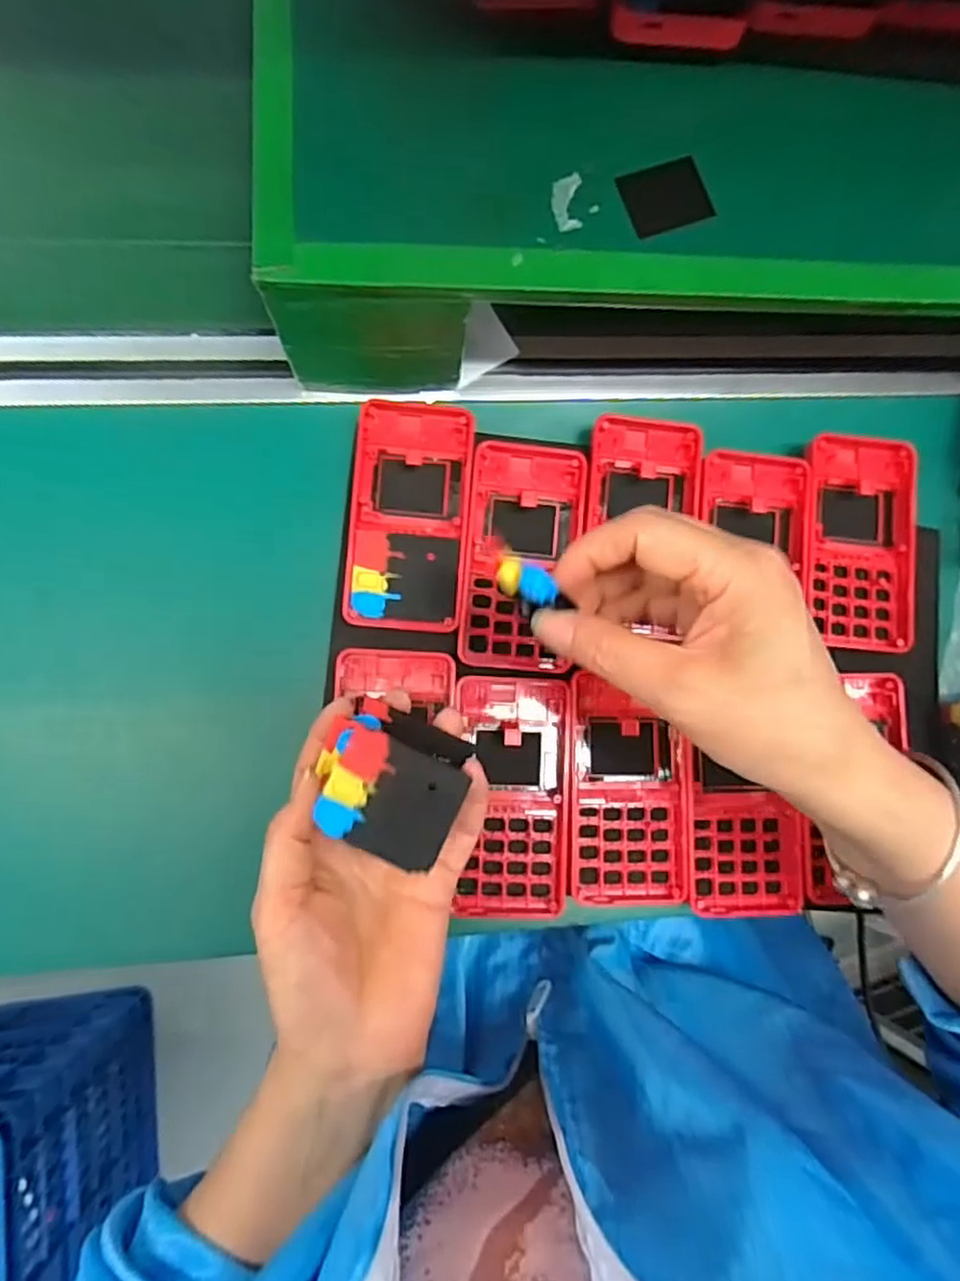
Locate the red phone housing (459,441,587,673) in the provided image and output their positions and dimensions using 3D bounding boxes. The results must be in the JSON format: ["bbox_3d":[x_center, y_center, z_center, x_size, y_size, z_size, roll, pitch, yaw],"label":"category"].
[{"bbox_3d":[0.024,-0.047,0.377,0.062,0.009,0.123,5,83,-5],"label":"red phone housing"}]

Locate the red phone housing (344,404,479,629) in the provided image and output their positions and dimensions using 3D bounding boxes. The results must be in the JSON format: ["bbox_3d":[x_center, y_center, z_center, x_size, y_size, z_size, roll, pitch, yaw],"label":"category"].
[{"bbox_3d":[-0.038,-0.068,0.374,0.062,0.011,0.123,5,83,-5],"label":"red phone housing"}]

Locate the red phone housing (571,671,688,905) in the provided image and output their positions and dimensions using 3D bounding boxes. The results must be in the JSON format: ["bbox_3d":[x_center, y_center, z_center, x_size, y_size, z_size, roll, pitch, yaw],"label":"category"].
[{"bbox_3d":[0.078,0.081,0.372,0.059,0.007,0.114,1,83,-5],"label":"red phone housing"}]

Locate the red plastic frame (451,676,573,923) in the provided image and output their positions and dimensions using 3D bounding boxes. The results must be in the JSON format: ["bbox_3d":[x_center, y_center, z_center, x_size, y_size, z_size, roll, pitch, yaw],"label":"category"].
[{"bbox_3d":[0.018,0.081,0.366,0.057,0.007,0.121,1,83,-5],"label":"red plastic frame"}]

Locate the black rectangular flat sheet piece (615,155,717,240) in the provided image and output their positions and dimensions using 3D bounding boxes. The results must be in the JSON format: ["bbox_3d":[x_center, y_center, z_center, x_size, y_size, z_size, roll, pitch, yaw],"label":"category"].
[{"bbox_3d":[0.084,-0.201,0.313,0.038,0.004,0.031,-21,86,-8],"label":"black rectangular flat sheet piece"}]

